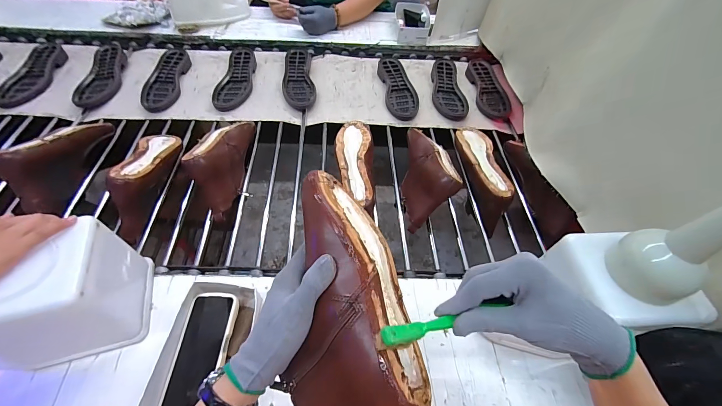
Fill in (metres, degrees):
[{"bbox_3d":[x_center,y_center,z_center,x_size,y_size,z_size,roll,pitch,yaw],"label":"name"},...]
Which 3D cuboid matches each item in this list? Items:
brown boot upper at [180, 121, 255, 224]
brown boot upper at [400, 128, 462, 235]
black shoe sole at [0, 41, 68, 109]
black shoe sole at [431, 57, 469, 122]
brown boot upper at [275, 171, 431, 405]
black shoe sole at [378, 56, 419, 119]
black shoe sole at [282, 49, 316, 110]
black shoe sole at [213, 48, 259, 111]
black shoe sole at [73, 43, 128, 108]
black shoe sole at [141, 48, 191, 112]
[{"bbox_3d":[-0.310,-0.101,0.697,0.081,0.115,0.261,1,55,-2],"label":"brown boot upper"},{"bbox_3d":[0.149,-0.074,0.704,0.101,0.120,0.254,3,55,0],"label":"brown boot upper"},{"bbox_3d":[-0.954,-0.387,0.930,0.097,0.025,0.309,-6,55,-6],"label":"black shoe sole"},{"bbox_3d":[0.259,-0.346,0.948,0.092,0.029,0.274,0,55,-2],"label":"black shoe sole"},{"bbox_3d":[-0.013,0.091,0.308,0.116,0.083,0.263,-4,68,-5],"label":"brown boot upper"},{"bbox_3d":[0.111,-0.344,0.945,0.091,0.028,0.260,-5,55,-6],"label":"black shoe sole"},{"bbox_3d":[-0.188,-0.381,0.958,0.092,0.033,0.269,-5,55,-6],"label":"black shoe sole"},{"bbox_3d":[-0.366,-0.380,0.947,0.088,0.032,0.280,3,55,0],"label":"black shoe sole"},{"bbox_3d":[-0.757,-0.376,0.929,0.100,0.026,0.276,-9,56,-8],"label":"black shoe sole"},{"bbox_3d":[-0.569,-0.361,0.924,0.095,0.032,0.257,-4,55,-5],"label":"black shoe sole"}]

